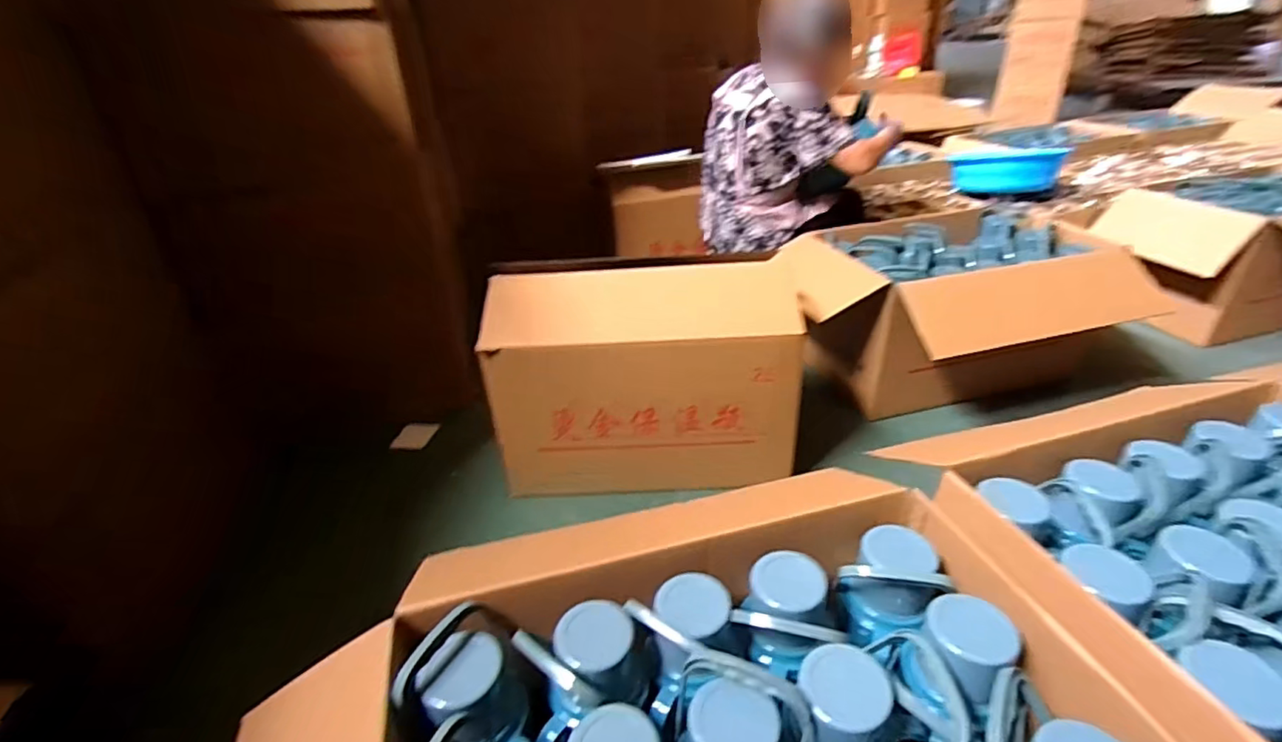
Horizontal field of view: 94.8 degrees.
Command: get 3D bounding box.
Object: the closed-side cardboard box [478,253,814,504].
[{"bbox_3d":[0.012,-0.002,1.450,0.696,0.468,0.348,-3,31,1],"label":"closed-side cardboard box"}]

